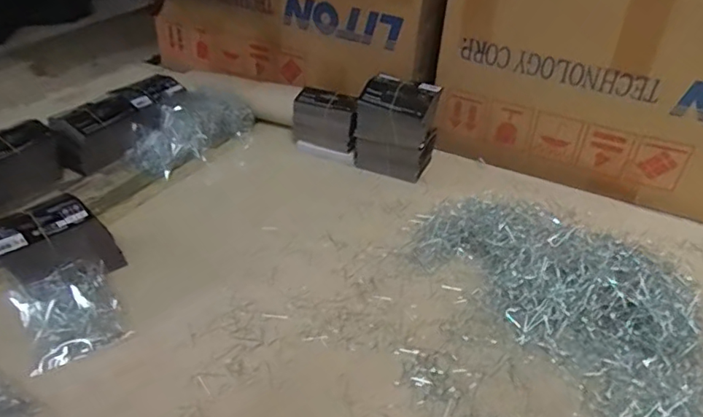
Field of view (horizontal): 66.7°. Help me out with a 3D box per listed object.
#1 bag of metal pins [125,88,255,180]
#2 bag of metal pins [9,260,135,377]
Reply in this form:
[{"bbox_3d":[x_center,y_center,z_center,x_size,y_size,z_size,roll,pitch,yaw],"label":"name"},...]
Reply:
[{"bbox_3d":[-0.254,-0.128,0.851,0.096,0.063,0.212,25,41,25],"label":"bag of metal pins"},{"bbox_3d":[-0.287,0.106,0.547,0.088,0.035,0.099,-22,44,-31],"label":"bag of metal pins"}]

